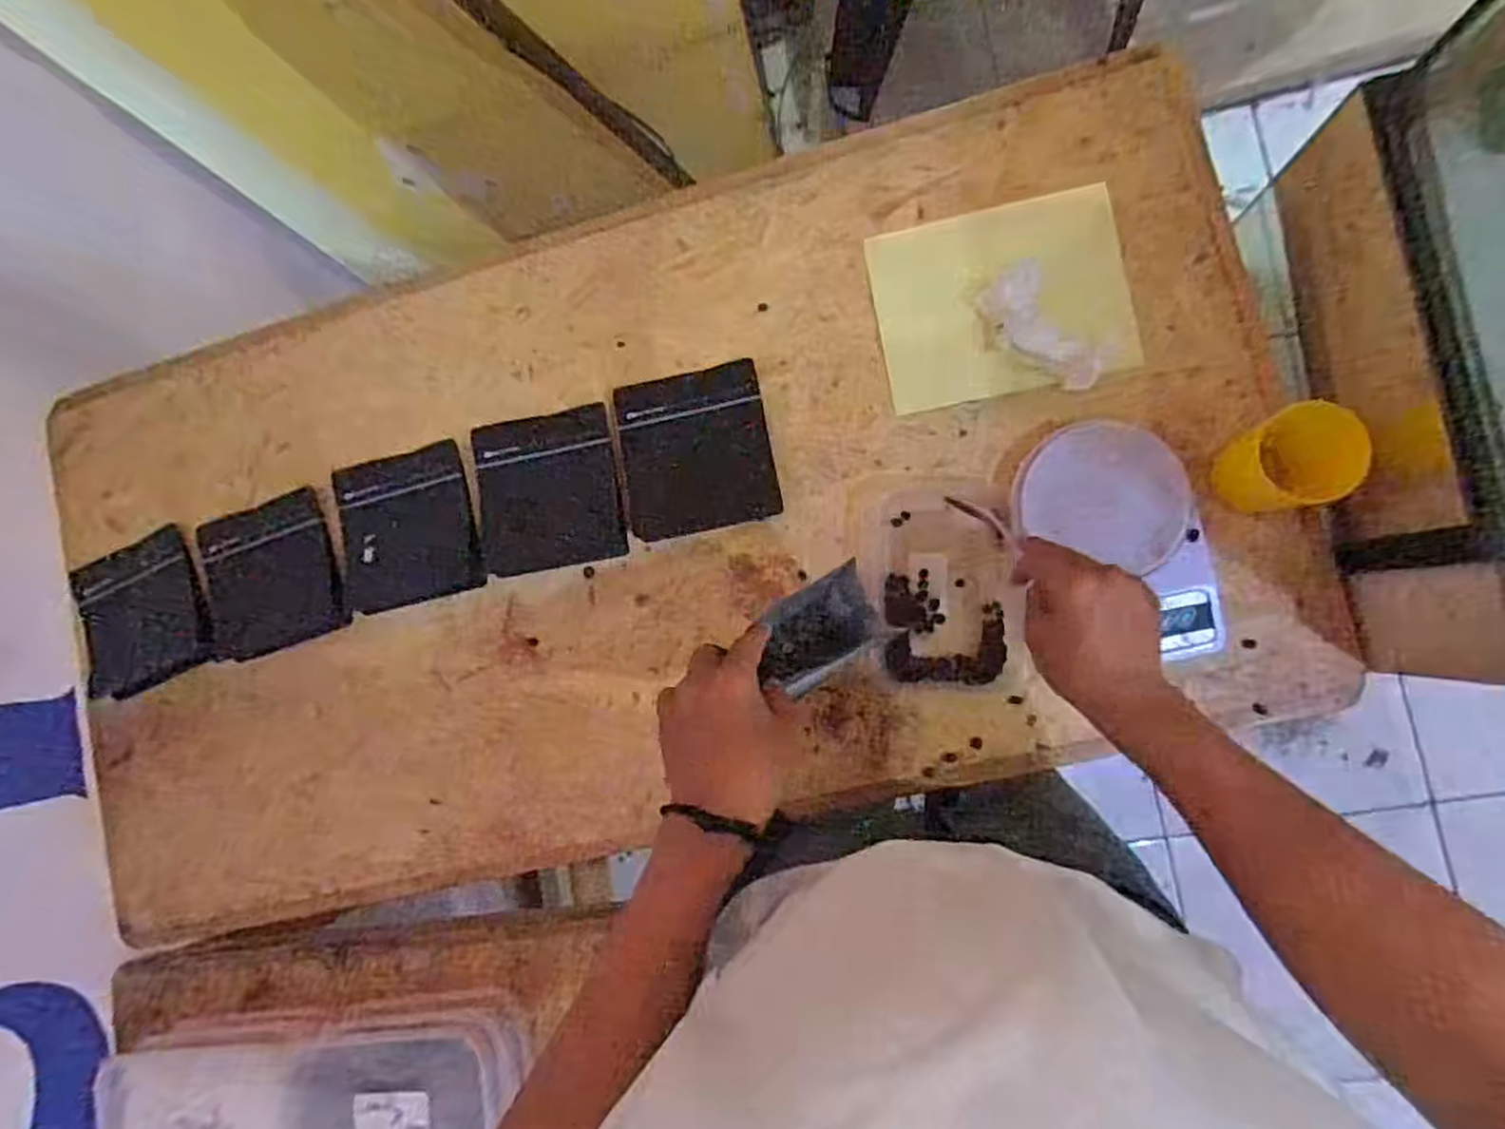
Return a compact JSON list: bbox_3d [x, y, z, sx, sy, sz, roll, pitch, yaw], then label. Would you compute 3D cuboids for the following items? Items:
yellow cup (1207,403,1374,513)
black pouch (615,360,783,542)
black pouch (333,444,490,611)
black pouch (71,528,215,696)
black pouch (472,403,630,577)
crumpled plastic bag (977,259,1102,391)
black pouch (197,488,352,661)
[{"bbox_3d":[0.391,-0.074,0.568,0.071,0.093,0.071,-13,85,7],"label":"yellow cup"},{"bbox_3d":[-0.052,-0.102,0.691,0.135,0.007,0.141,-10,85,8],"label":"black pouch"},{"bbox_3d":[-0.334,-0.034,0.732,0.129,0.010,0.140,-12,85,7],"label":"black pouch"},{"bbox_3d":[-0.624,0.052,0.770,0.143,0.011,0.137,-23,84,6],"label":"black pouch"},{"bbox_3d":[-0.192,-0.068,0.717,0.138,0.008,0.142,-9,85,8],"label":"black pouch"},{"bbox_3d":[0.244,-0.196,0.641,0.050,0.027,0.116,-36,82,5],"label":"crumpled plastic bag"},{"bbox_3d":[-0.482,0.012,0.762,0.148,0.012,0.143,-19,84,7],"label":"black pouch"}]

